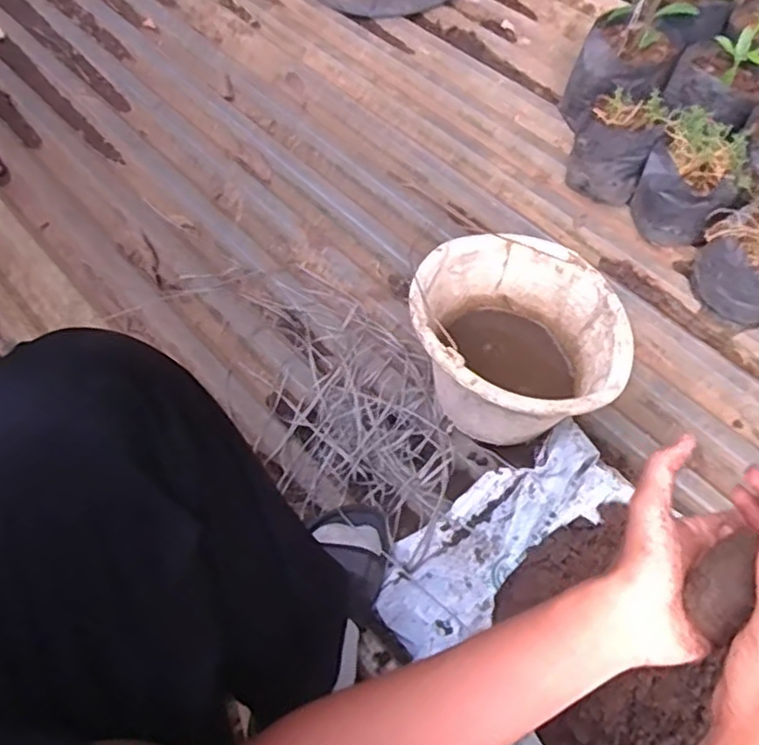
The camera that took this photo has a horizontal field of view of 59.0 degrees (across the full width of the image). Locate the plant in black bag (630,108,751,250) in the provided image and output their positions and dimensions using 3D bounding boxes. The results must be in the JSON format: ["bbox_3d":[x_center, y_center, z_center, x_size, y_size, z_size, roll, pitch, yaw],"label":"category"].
[{"bbox_3d":[0.440,-0.262,0.961,0.130,0.144,0.127,36,71,19],"label":"plant in black bag"}]

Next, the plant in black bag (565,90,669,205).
[{"bbox_3d":[0.352,-0.331,1.015,0.114,0.144,0.094,20,66,13],"label":"plant in black bag"}]

